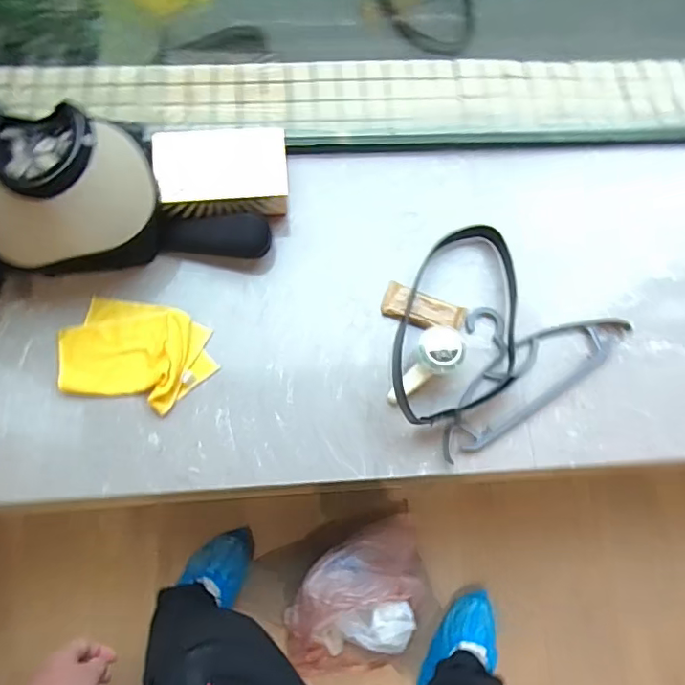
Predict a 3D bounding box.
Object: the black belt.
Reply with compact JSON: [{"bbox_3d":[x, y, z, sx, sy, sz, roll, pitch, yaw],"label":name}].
[{"bbox_3d":[0.194,-0.034,0.910,0.205,0.041,0.379,9,74,0],"label":"black belt"}]

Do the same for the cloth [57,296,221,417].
[{"bbox_3d":[-0.339,0.019,0.893,0.253,0.031,0.171,14,74,1],"label":"cloth"}]

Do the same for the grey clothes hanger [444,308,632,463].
[{"bbox_3d":[0.290,0.022,0.914,0.389,0.034,0.192,-33,78,-11],"label":"grey clothes hanger"}]

